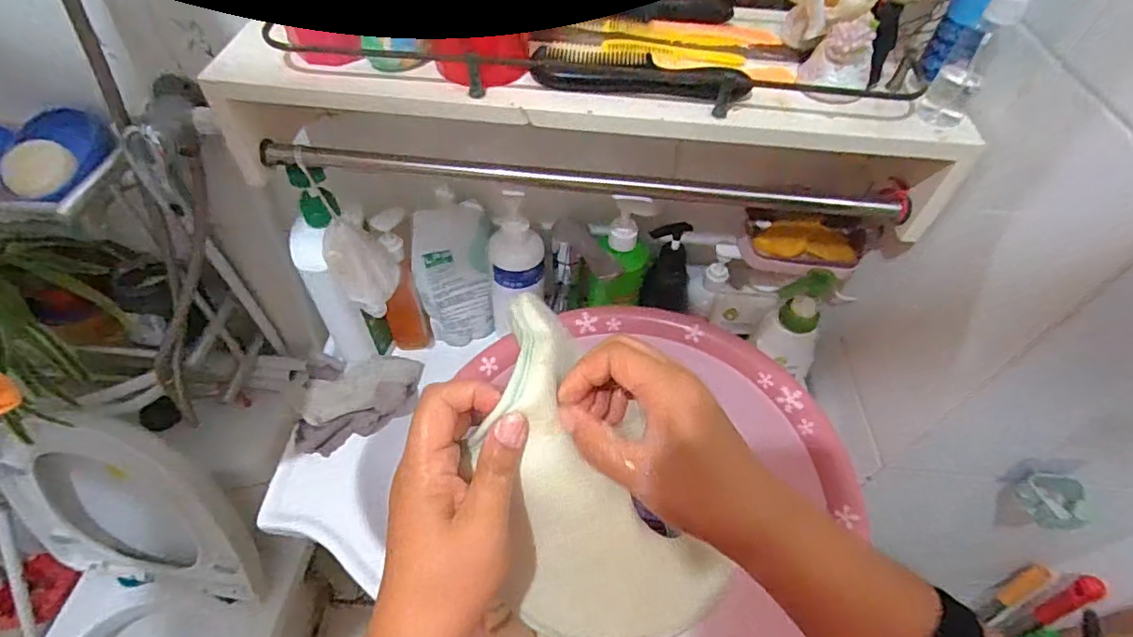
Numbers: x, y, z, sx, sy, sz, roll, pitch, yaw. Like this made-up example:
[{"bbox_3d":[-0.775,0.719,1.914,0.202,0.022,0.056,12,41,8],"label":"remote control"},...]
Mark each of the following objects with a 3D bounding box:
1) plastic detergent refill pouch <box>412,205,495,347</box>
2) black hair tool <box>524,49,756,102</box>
[{"bbox_3d":[-0.137,-0.050,0.676,0.090,0.186,0.058,-8,52,-9],"label":"plastic detergent refill pouch"},{"bbox_3d":[0.057,-0.195,0.444,0.173,0.018,0.037,12,52,6],"label":"black hair tool"}]

